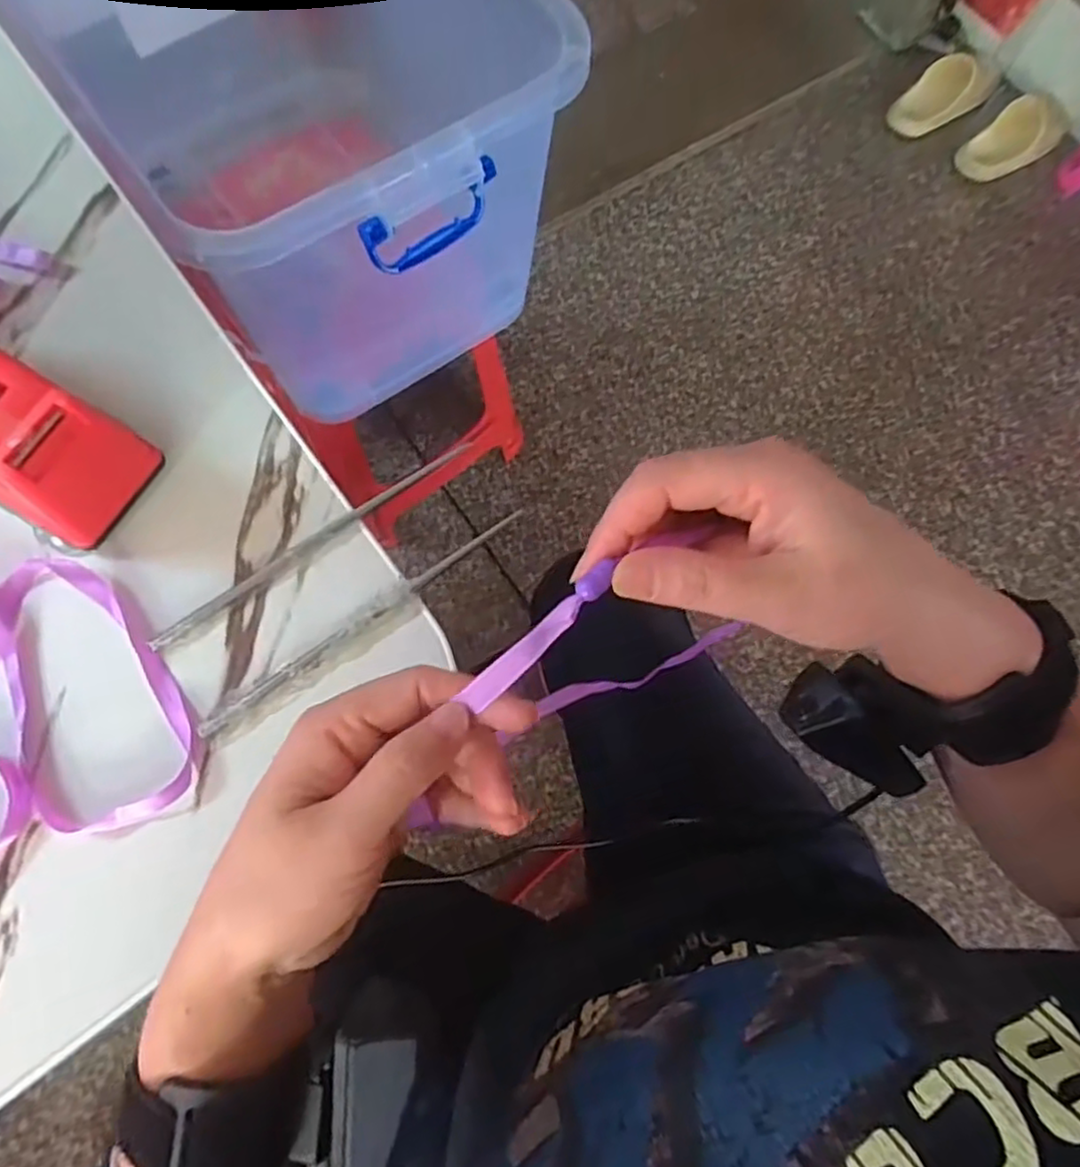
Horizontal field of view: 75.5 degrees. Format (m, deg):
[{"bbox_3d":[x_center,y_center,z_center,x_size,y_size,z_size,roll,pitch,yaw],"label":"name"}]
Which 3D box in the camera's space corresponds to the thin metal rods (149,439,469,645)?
[{"bbox_3d":[-0.113,-0.023,0.357,0.182,0.007,0.008,-36,77,-12],"label":"thin metal rods"}]

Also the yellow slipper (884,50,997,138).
[{"bbox_3d":[0.776,-0.933,1.305,0.244,0.077,0.118,-41,78,-13],"label":"yellow slipper"}]

